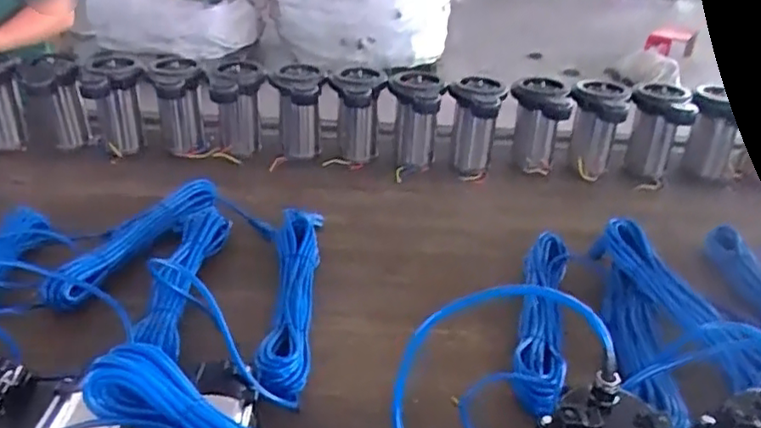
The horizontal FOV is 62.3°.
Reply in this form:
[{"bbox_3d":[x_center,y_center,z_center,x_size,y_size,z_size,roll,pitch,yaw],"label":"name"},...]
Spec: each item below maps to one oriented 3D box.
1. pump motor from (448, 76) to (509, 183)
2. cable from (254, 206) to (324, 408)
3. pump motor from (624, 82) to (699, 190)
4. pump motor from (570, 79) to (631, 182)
[{"bbox_3d":[0.190,-0.177,1.314,0.112,0.188,0.104,11,32,14],"label":"pump motor"},{"bbox_3d":[-0.134,0.112,0.928,0.077,0.053,0.450,1,31,-3],"label":"cable"},{"bbox_3d":[0.573,-0.152,1.312,0.121,0.195,0.114,10,32,13],"label":"pump motor"},{"bbox_3d":[0.449,-0.169,1.325,0.115,0.195,0.118,10,32,13],"label":"pump motor"}]

